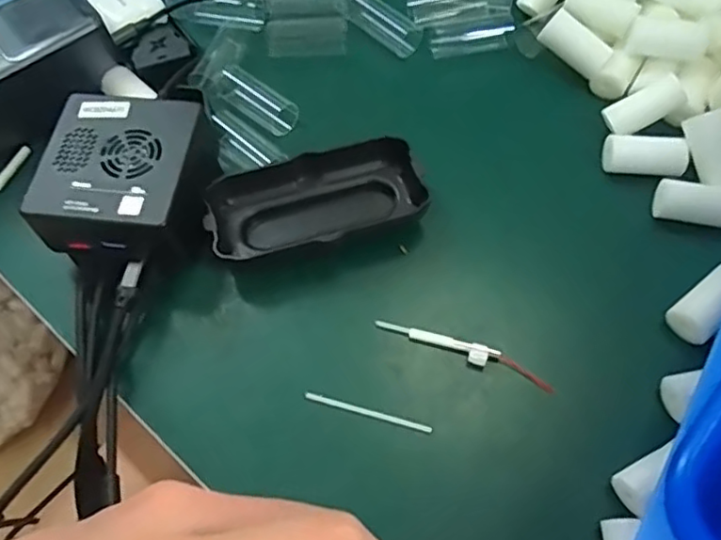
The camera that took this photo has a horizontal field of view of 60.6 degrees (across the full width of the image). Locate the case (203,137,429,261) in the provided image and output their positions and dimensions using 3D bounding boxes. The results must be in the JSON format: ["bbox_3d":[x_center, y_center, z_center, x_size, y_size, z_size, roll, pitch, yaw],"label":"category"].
[{"bbox_3d":[-0.024,-0.039,0.330,0.114,0.023,0.040,-14,63,-5],"label":"case"}]

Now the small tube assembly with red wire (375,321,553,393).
[{"bbox_3d":[0.050,0.039,0.299,0.088,0.008,0.009,18,65,11],"label":"small tube assembly with red wire"}]

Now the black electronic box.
[{"bbox_3d":[-0.117,-0.045,0.320,0.081,0.047,0.080,5,63,5],"label":"black electronic box"}]

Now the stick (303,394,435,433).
[{"bbox_3d":[0.003,0.067,0.289,0.060,0.004,0.004,14,64,9],"label":"stick"}]

